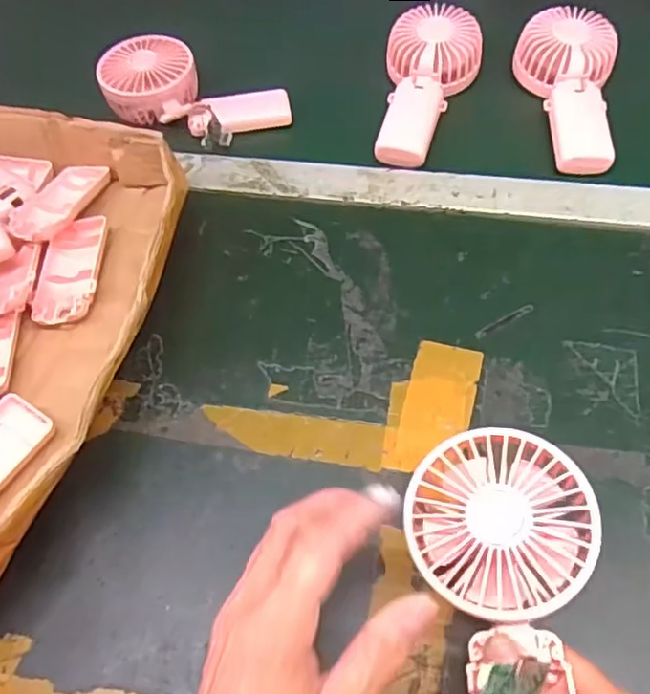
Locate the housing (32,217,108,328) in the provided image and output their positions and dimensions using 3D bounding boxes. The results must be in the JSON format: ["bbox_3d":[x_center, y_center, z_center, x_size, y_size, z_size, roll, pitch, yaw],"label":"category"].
[{"bbox_3d":[-0.190,-0.061,0.467,0.044,0.011,0.100,-4,58,1],"label":"housing"}]

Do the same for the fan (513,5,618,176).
[{"bbox_3d":[0.209,-0.224,0.533,0.082,0.044,0.162,6,59,8],"label":"fan"}]

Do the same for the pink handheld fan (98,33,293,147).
[{"bbox_3d":[-0.118,-0.227,0.565,0.168,0.038,0.086,17,61,-4],"label":"pink handheld fan"}]

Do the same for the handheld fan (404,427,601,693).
[{"bbox_3d":[0.080,0.125,0.267,0.080,0.038,0.182,1,70,4],"label":"handheld fan"}]

